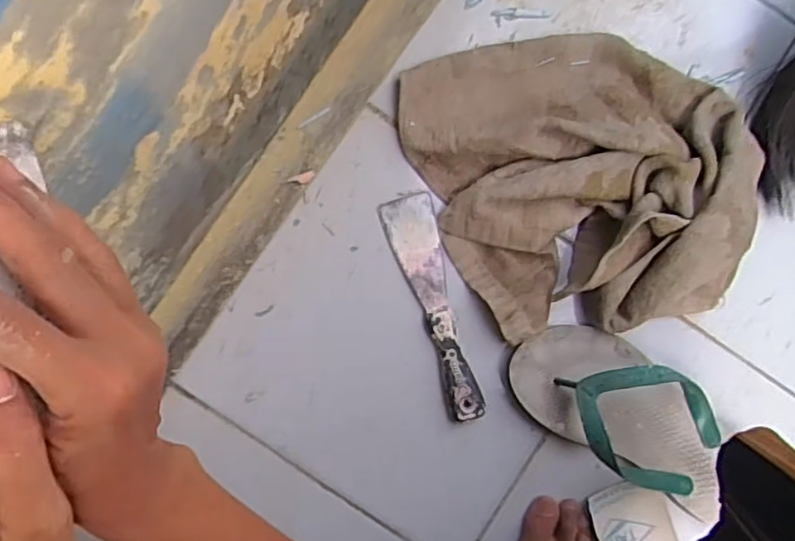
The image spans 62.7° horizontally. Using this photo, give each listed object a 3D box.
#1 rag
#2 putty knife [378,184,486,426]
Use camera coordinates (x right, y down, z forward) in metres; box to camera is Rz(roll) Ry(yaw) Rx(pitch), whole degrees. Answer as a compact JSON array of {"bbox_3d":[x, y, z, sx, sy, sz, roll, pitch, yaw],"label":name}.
[{"bbox_3d":[0.168,-0.082,0.565,0.302,0.063,0.264,-9,87,-4],"label":"rag"},{"bbox_3d":[0.036,0.031,0.573,0.044,0.012,0.202,-18,87,-5],"label":"putty knife"}]

